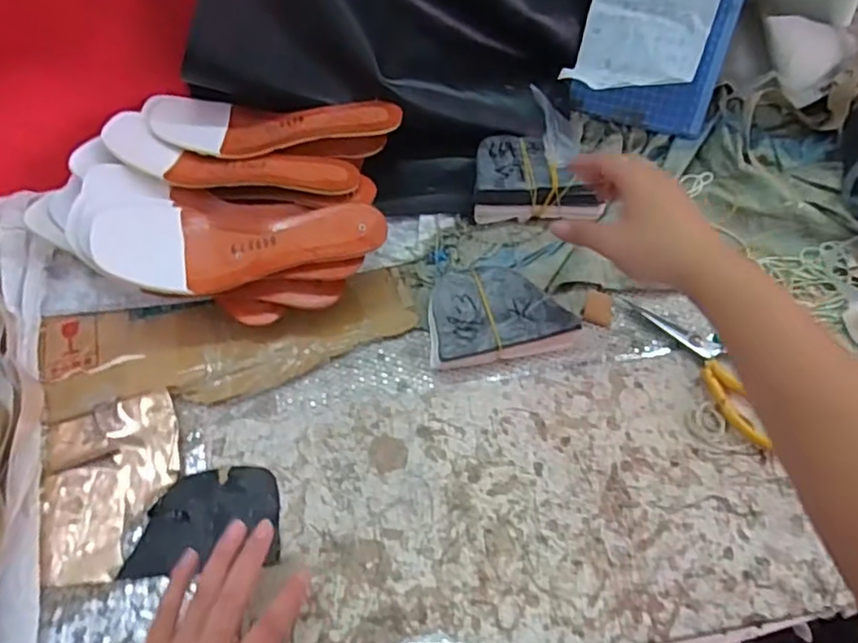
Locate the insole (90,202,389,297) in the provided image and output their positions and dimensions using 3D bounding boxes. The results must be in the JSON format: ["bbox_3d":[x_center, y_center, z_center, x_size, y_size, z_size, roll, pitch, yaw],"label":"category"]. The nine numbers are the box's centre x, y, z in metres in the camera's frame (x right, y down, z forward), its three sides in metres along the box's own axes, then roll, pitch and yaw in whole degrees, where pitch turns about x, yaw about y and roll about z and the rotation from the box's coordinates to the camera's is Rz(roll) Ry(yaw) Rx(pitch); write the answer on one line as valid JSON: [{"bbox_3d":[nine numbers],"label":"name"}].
[{"bbox_3d":[-0.158,-0.068,0.535,0.232,0.029,0.080,-1,56,-1],"label":"insole"}]

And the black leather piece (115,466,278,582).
[{"bbox_3d":[-0.169,0.151,0.479,0.110,0.006,0.075,-4,59,-2],"label":"black leather piece"}]

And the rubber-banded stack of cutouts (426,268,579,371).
[{"bbox_3d":[0.061,-0.009,0.561,0.125,0.027,0.083,-11,57,-7],"label":"rubber-banded stack of cutouts"}]

